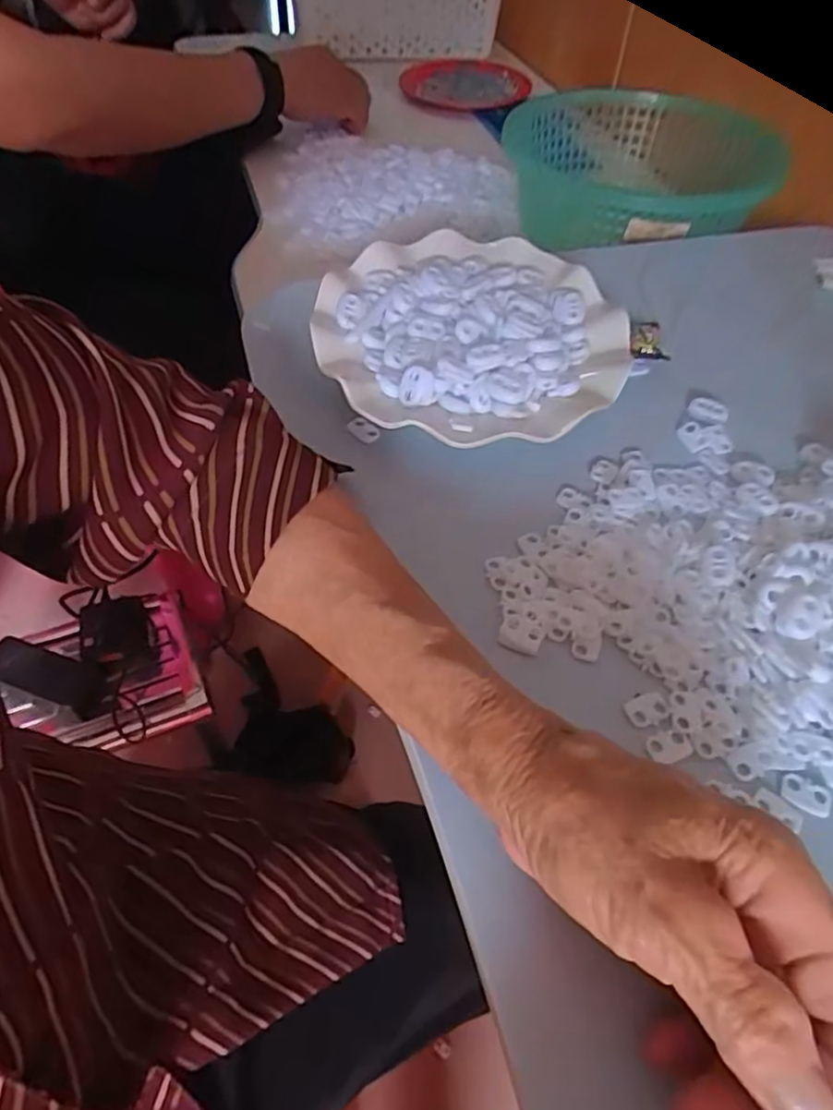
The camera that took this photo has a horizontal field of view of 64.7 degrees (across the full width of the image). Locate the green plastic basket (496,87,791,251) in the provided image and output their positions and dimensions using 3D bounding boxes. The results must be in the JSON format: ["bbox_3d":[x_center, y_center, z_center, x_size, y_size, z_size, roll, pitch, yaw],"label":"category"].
[{"bbox_3d":[0.184,-0.332,0.560,0.229,0.080,0.218,21,54,13],"label":"green plastic basket"}]

